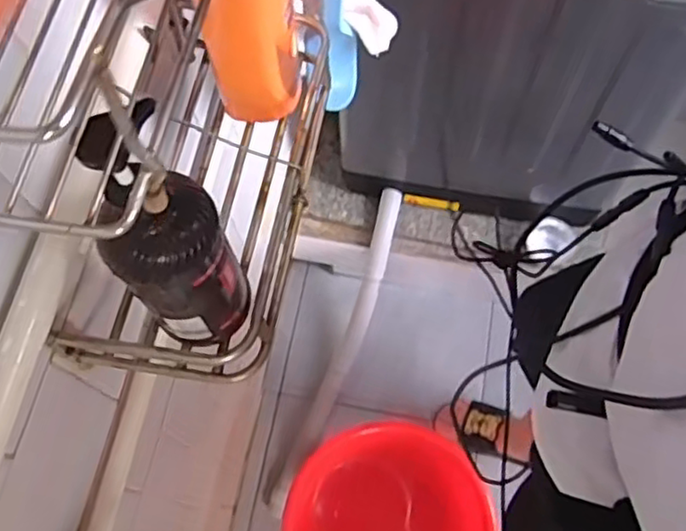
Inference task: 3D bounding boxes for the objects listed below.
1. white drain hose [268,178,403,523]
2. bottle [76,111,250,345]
[{"bbox_3d":[0.002,0.166,1.273,0.058,0.088,0.622,20,87,9],"label":"white drain hose"},{"bbox_3d":[-0.106,-0.011,0.418,0.069,0.176,0.072,-20,67,-8],"label":"bottle"}]

